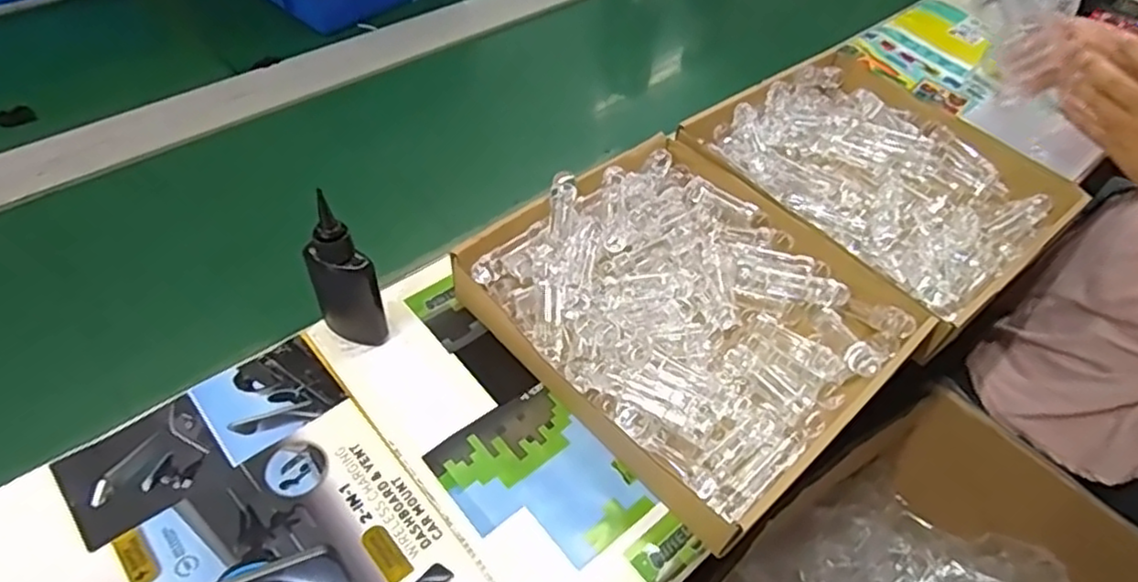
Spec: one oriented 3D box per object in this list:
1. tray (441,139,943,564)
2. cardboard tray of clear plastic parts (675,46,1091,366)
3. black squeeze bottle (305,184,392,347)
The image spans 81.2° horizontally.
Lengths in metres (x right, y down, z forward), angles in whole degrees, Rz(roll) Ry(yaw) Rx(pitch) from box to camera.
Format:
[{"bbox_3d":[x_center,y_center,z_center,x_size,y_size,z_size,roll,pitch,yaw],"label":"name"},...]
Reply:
[{"bbox_3d":[0.101,0.010,0.551,0.269,0.062,0.296,-34,60,-28],"label":"tray"},{"bbox_3d":[0.325,-0.121,0.682,0.300,0.053,0.309,-30,58,-26],"label":"cardboard tray of clear plastic parts"},{"bbox_3d":[-0.171,-0.014,0.496,0.053,0.143,0.025,30,54,20],"label":"black squeeze bottle"}]

